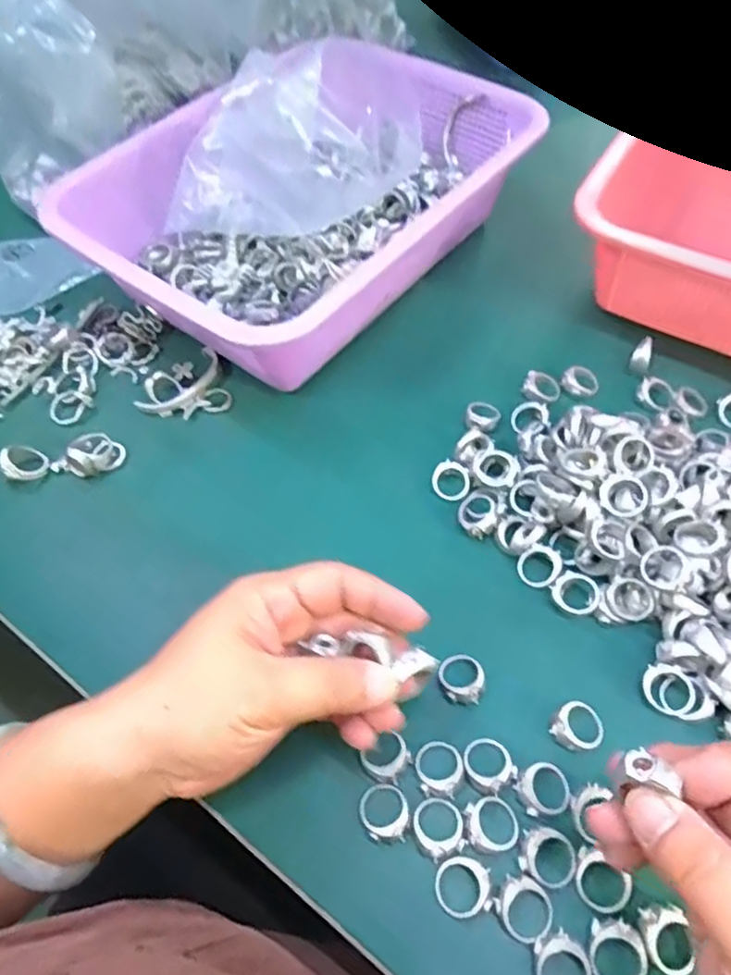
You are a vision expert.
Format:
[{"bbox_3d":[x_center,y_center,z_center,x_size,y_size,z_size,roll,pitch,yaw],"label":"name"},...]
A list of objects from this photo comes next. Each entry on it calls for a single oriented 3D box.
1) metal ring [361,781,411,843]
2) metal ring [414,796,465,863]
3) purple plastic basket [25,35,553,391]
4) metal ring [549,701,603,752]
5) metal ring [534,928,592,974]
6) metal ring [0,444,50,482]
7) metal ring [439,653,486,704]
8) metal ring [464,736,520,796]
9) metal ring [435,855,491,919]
[{"bbox_3d":[0.008,0.140,0.276,0.021,0.007,0.022,-1,58,2],"label":"metal ring"},{"bbox_3d":[0.032,0.145,0.273,0.020,0.004,0.023,-18,59,-8],"label":"metal ring"},{"bbox_3d":[-0.037,-0.200,0.451,0.216,0.080,0.284,35,66,22],"label":"purple plastic basket"},{"bbox_3d":[0.098,0.110,0.292,0.023,0.008,0.020,-29,61,-14],"label":"metal ring"},{"bbox_3d":[0.076,0.185,0.244,0.021,0.006,0.023,-1,58,2],"label":"metal ring"},{"bbox_3d":[-0.204,-0.015,0.381,0.026,0.006,0.022,4,75,-28],"label":"metal ring"},{"bbox_3d":[0.046,0.092,0.307,0.021,0.010,0.023,-1,58,2],"label":"metal ring"},{"bbox_3d":[0.054,0.124,0.285,0.022,0.008,0.023,-1,58,2],"label":"metal ring"},{"bbox_3d":[0.039,0.162,0.259,0.021,0.006,0.022,-1,58,2],"label":"metal ring"}]

